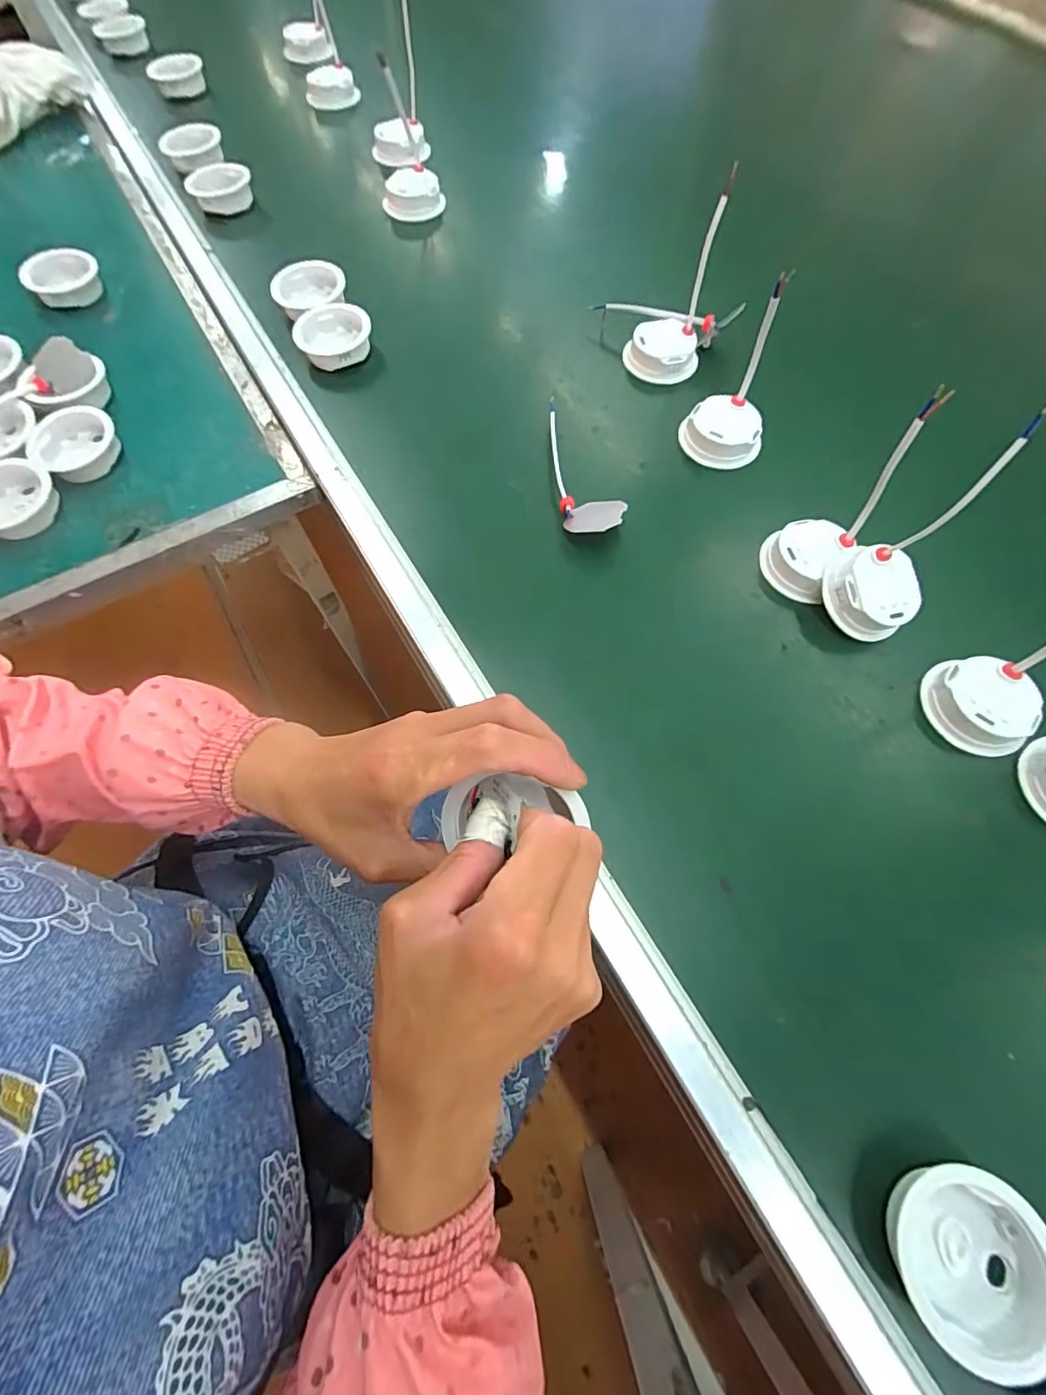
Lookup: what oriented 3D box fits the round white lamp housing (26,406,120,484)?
[{"bbox_3d":[-0.393,-0.224,0.470,0.066,0.027,0.067,0,66,-1],"label":"round white lamp housing"}]

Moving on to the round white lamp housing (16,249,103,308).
[{"bbox_3d":[-0.480,-0.438,0.558,0.069,0.029,0.055,-35,71,-15],"label":"round white lamp housing"}]

